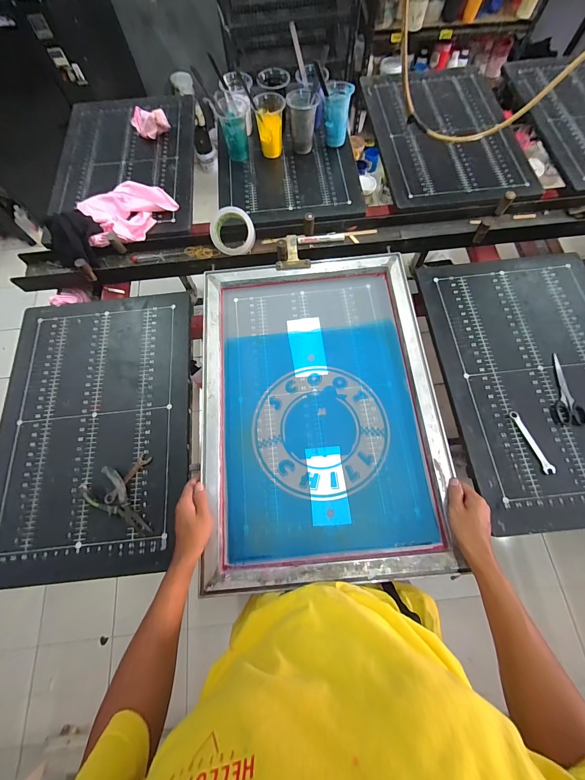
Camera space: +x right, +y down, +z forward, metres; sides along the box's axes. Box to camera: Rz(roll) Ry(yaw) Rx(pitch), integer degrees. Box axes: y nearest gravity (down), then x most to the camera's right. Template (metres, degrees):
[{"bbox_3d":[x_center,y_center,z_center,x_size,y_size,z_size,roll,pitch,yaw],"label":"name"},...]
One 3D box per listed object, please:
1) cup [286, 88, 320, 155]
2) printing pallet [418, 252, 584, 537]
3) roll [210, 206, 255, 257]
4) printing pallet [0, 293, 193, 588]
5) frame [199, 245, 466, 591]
[{"bbox_3d":[0.030,-0.743,0.837,0.079,0.123,0.084,-1,70,2],"label":"cup"},{"bbox_3d":[0.530,-0.038,0.635,0.402,0.023,0.593,-6,70,0],"label":"printing pallet"},{"bbox_3d":[-0.142,-0.377,0.716,0.101,0.037,0.099,-3,110,-4],"label":"roll"},{"bbox_3d":[-0.416,0.064,0.629,0.397,0.024,0.574,-6,70,0],"label":"printing pallet"},{"bbox_3d":[0.051,0.018,0.626,0.465,0.041,0.652,-6,70,0],"label":"frame"}]

